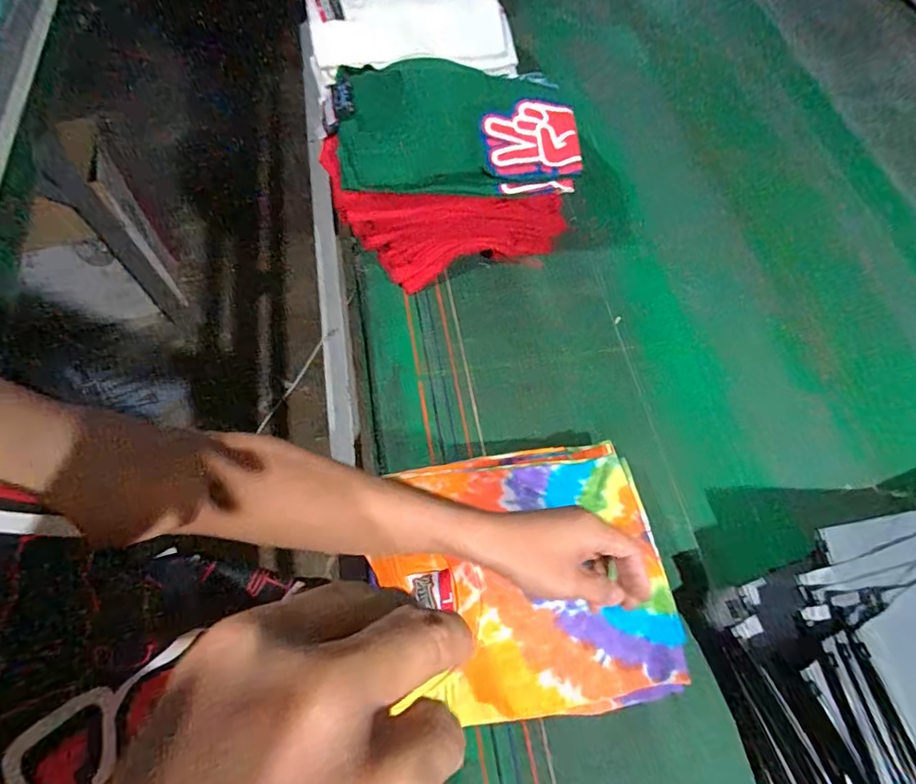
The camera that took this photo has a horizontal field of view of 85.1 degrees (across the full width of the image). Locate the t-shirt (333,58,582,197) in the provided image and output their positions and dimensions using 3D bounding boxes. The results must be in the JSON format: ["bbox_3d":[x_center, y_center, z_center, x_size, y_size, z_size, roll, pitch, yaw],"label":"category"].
[{"bbox_3d":[-0.001,-0.334,0.626,0.294,0.077,0.173,-2,64,-2],"label":"t-shirt"}]

